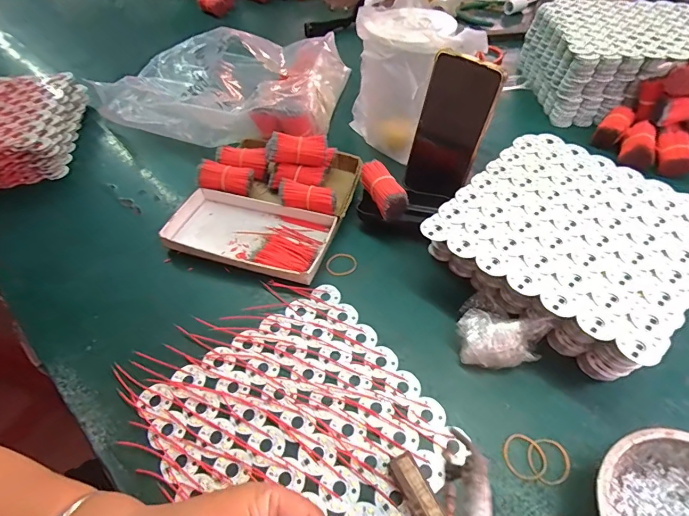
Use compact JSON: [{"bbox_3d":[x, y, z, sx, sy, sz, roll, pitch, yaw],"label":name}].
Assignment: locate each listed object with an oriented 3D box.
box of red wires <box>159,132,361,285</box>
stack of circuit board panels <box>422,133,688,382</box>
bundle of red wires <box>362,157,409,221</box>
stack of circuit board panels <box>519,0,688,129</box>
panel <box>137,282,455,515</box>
[{"bbox_3d":[-0.092,-0.085,0.484,0.190,0.057,0.210,14,52,13],"label":"box of red wires"},{"bbox_3d":[0.231,-0.015,0.413,0.226,0.067,0.214,-37,59,-25],"label":"stack of circuit board panels"},{"bbox_3d":[0.043,-0.081,0.458,0.031,0.039,0.068,-23,67,-16],"label":"bundle of red wires"},{"bbox_3d":[0.431,-0.316,0.631,0.233,0.096,0.231,3,51,4],"label":"stack of circuit board panels"},{"bbox_3d":[-0.039,0.138,0.337,0.209,0.007,0.205,-31,56,-21],"label":"panel"}]

